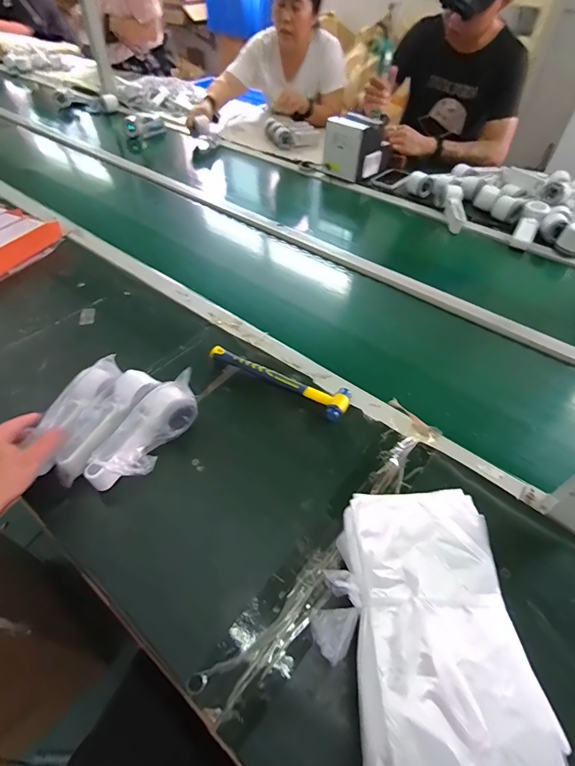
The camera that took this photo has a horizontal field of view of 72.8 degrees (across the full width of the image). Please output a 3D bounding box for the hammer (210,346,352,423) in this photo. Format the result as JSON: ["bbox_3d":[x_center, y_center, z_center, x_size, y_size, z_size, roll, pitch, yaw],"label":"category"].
[{"bbox_3d":[-0.013,-0.009,0.638,0.243,0.027,0.056,27,53,20],"label":"hammer"}]

